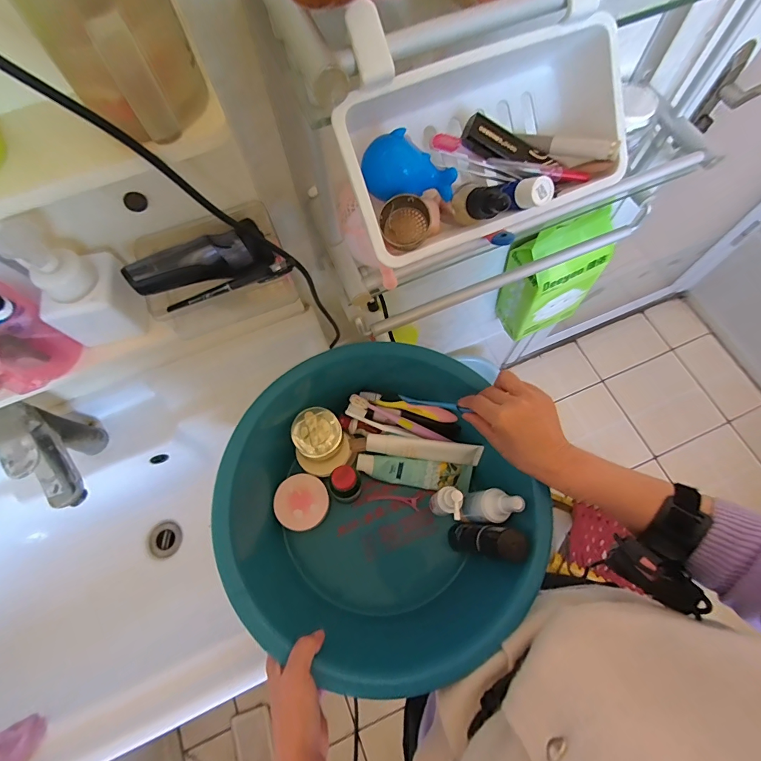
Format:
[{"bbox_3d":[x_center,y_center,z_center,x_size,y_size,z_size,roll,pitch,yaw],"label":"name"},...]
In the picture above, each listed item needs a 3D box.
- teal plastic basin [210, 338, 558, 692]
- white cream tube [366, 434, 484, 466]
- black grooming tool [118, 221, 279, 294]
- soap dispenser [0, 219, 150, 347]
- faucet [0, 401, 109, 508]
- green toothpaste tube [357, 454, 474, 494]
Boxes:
[{"bbox_3d":[0.002,0.150,0.514,0.350,0.163,0.336,-1,69,2],"label":"teal plastic basin"},{"bbox_3d":[0.060,0.095,0.551,0.155,0.024,0.027,5,69,4],"label":"white cream tube"},{"bbox_3d":[-0.180,-0.122,0.401,0.136,0.041,0.031,-25,69,-26],"label":"black grooming tool"},{"bbox_3d":[-0.286,-0.092,0.380,0.080,0.127,0.072,-12,69,-2],"label":"soap dispenser"},{"bbox_3d":[-0.438,0.101,0.547,0.041,0.172,0.159,-31,71,-9],"label":"faucet"},{"bbox_3d":[0.048,0.130,0.567,0.162,0.021,0.039,9,90,-4],"label":"green toothpaste tube"}]

